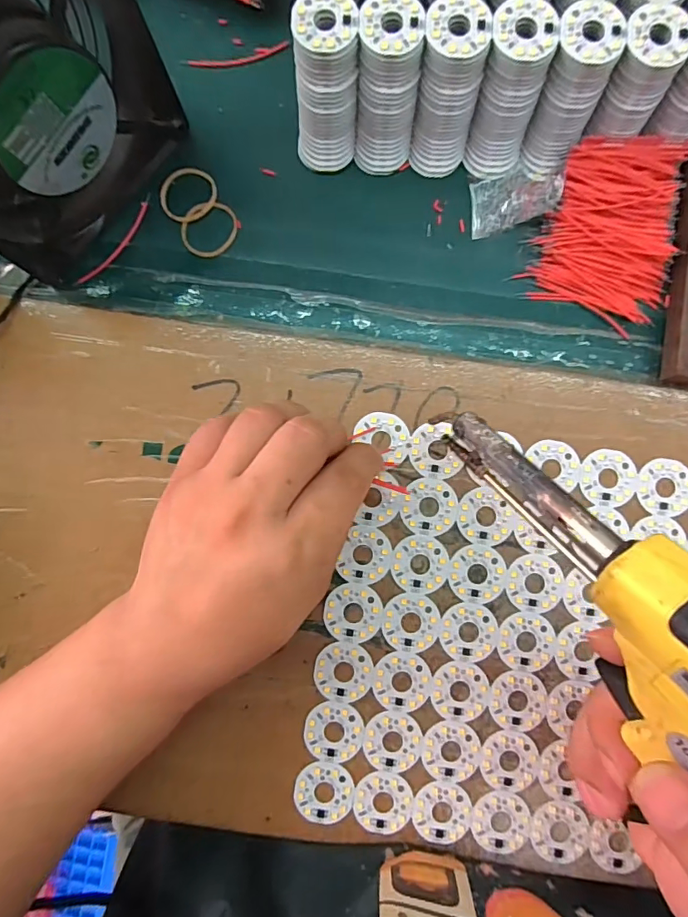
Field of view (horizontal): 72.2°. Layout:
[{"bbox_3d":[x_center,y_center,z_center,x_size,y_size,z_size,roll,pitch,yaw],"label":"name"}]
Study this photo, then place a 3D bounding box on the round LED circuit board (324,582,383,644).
[{"bbox_3d":[0.005,0.081,0.247,0.030,0.004,0.031,0,86,0],"label":"round LED circuit board"}]

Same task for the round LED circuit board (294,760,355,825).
[{"bbox_3d":[-0.010,0.172,0.242,0.030,0.004,0.031,0,86,0],"label":"round LED circuit board"}]

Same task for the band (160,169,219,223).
[{"bbox_3d":[-0.087,-0.148,0.263,0.031,0.004,0.030,-8,87,-1],"label":"band"}]

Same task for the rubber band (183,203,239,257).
[{"bbox_3d":[-0.075,-0.128,0.263,0.032,0.004,0.029,-21,87,-1],"label":"rubber band"}]

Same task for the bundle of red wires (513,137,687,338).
[{"bbox_3d":[0.150,-0.127,0.257,0.075,0.015,0.100,23,87,1],"label":"bundle of red wires"}]

